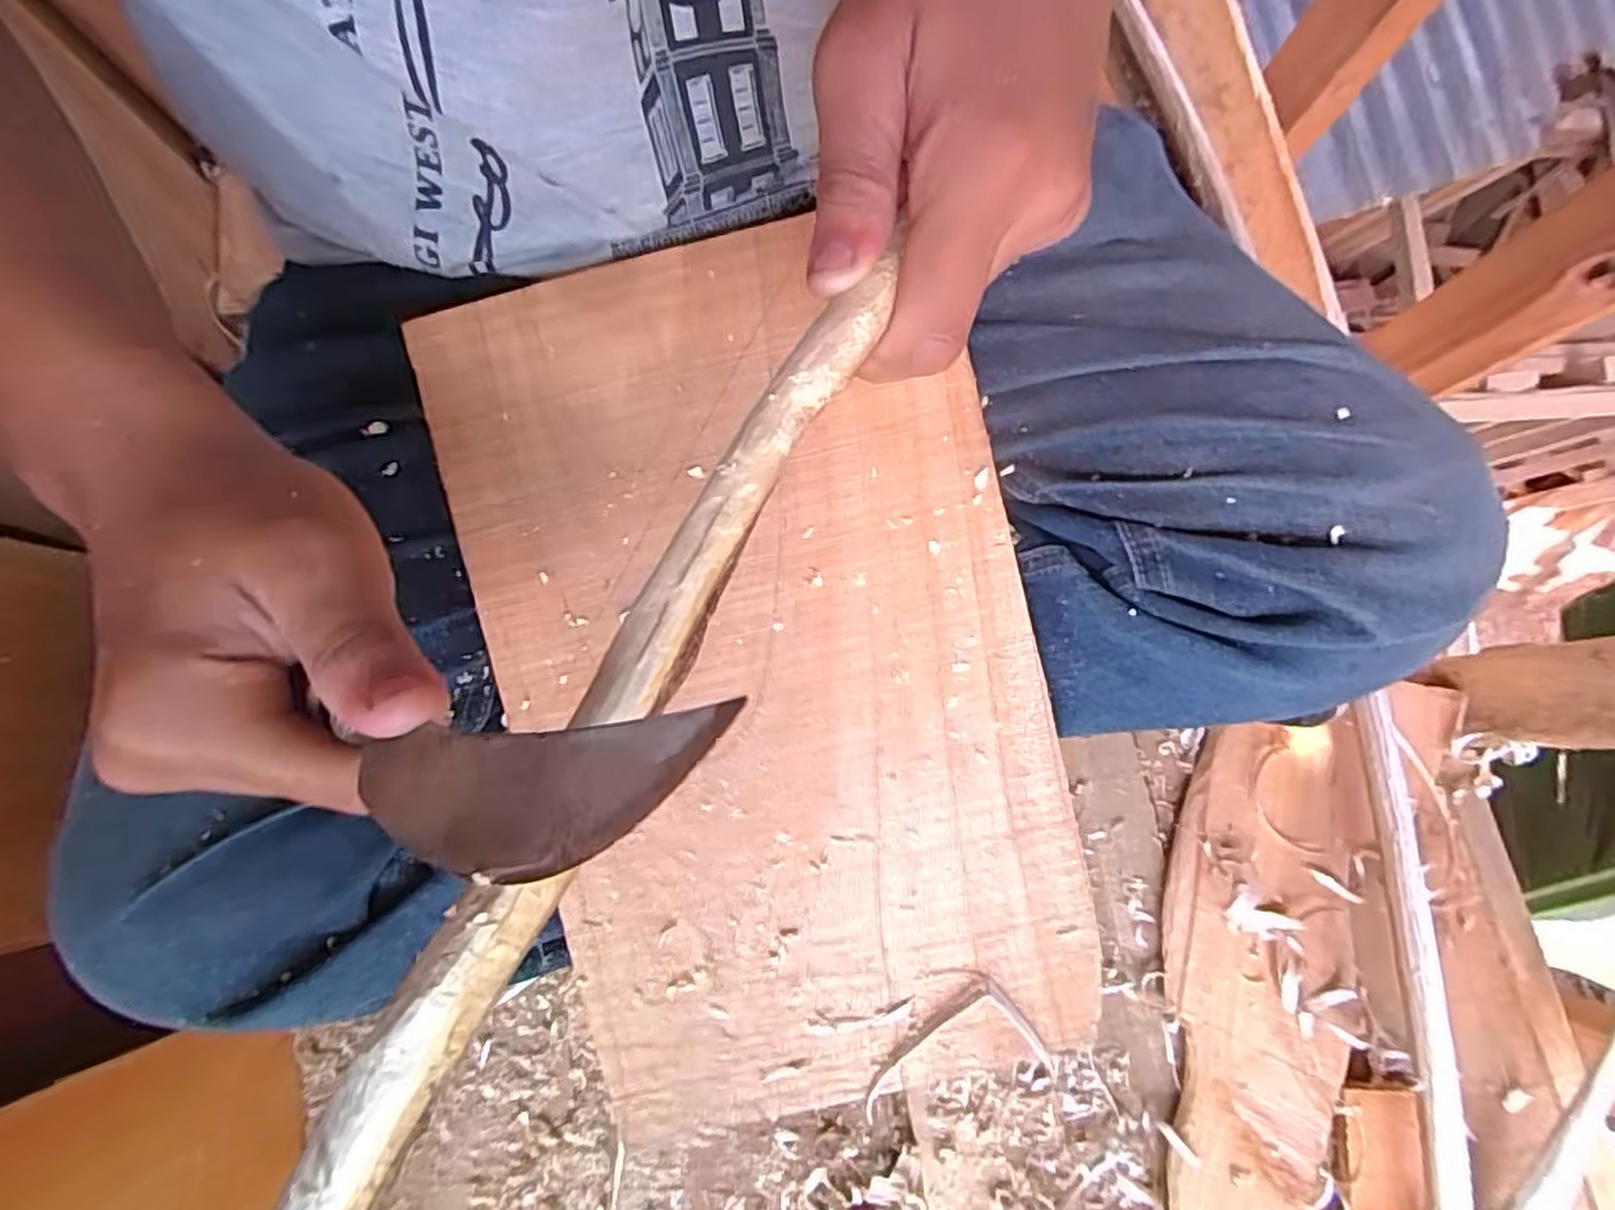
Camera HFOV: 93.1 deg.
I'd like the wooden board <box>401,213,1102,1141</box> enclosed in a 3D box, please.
[{"bbox_3d":[-0.016,0.027,0.286,0.195,0.005,0.318,-14,92,3],"label":"wooden board"}]

